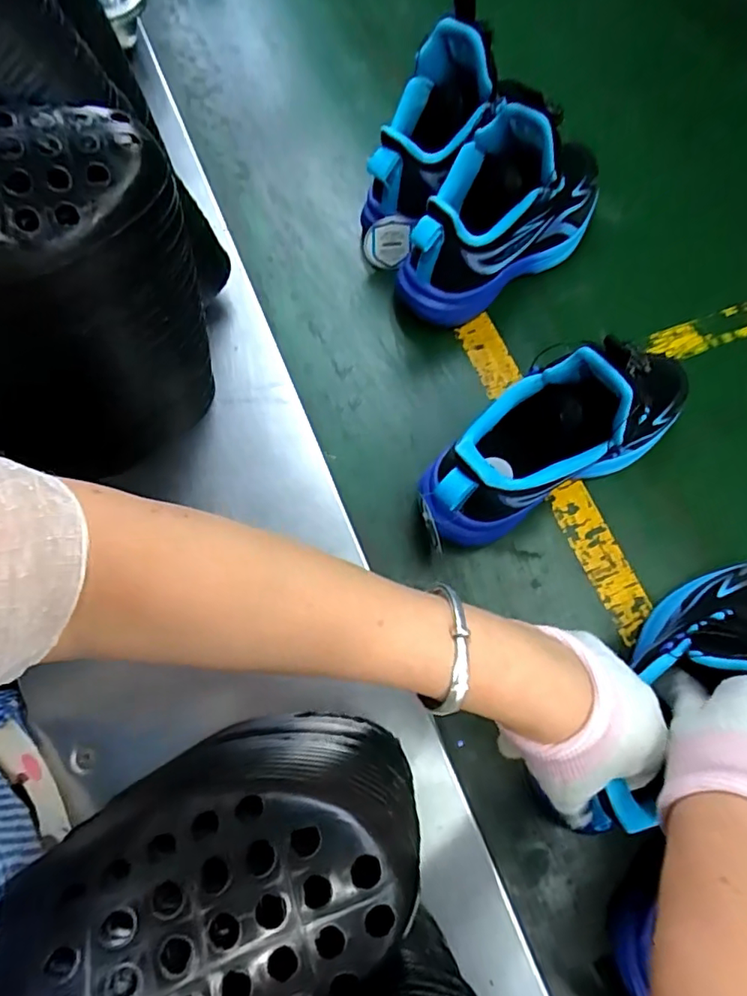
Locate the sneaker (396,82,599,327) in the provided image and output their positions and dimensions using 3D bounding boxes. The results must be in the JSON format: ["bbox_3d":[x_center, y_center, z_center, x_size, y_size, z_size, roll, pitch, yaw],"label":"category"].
[{"bbox_3d":[0.107,-0.240,0.458,0.203,0.144,0.079,-36,75,-8],"label":"sneaker"}]

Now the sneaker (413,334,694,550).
[{"bbox_3d":[0.134,-0.048,0.391,0.217,0.144,0.067,-28,74,-6],"label":"sneaker"}]

